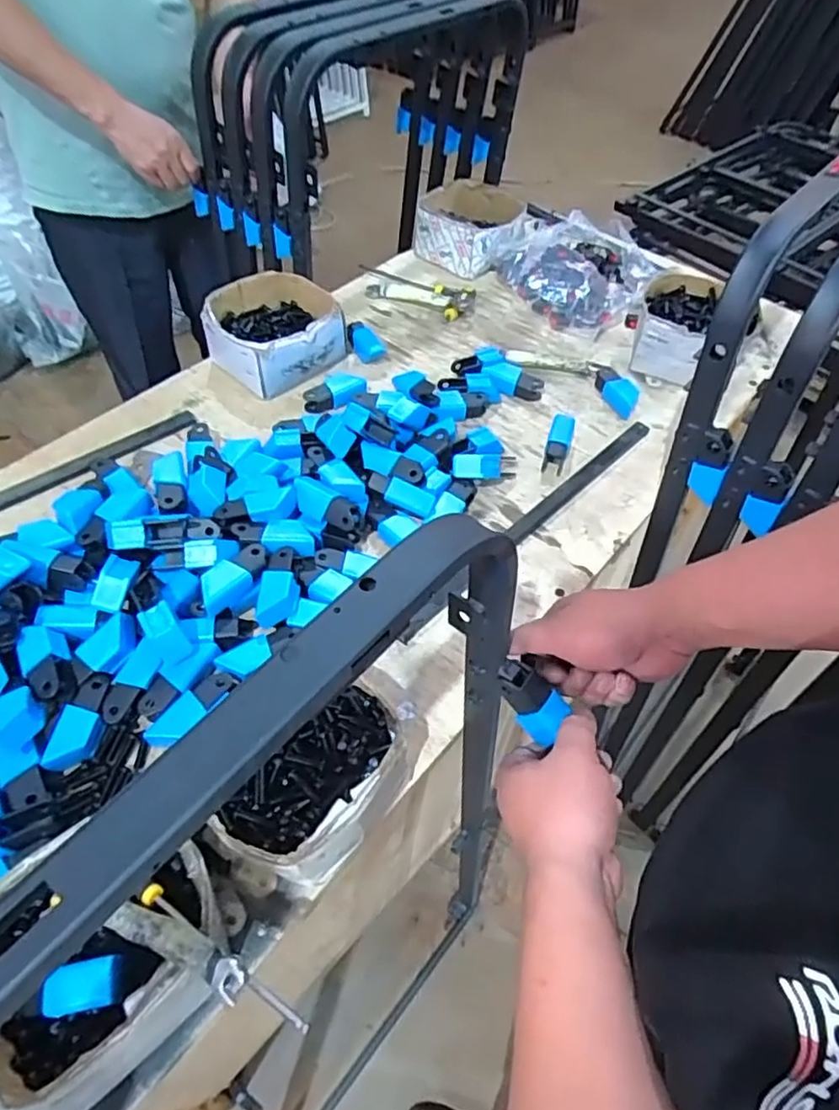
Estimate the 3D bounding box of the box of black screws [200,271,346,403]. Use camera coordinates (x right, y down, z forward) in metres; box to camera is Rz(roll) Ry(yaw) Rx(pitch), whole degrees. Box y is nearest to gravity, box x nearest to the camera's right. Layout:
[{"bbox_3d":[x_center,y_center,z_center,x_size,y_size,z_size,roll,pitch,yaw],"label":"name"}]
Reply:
[{"bbox_3d":[-0.198,-0.309,0.878,0.164,0.074,0.173,-34,63,-25],"label":"box of black screws"}]

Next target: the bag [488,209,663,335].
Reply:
[{"bbox_3d":[0.245,-0.477,1.036,0.267,0.048,0.309,25,56,14],"label":"bag"}]

